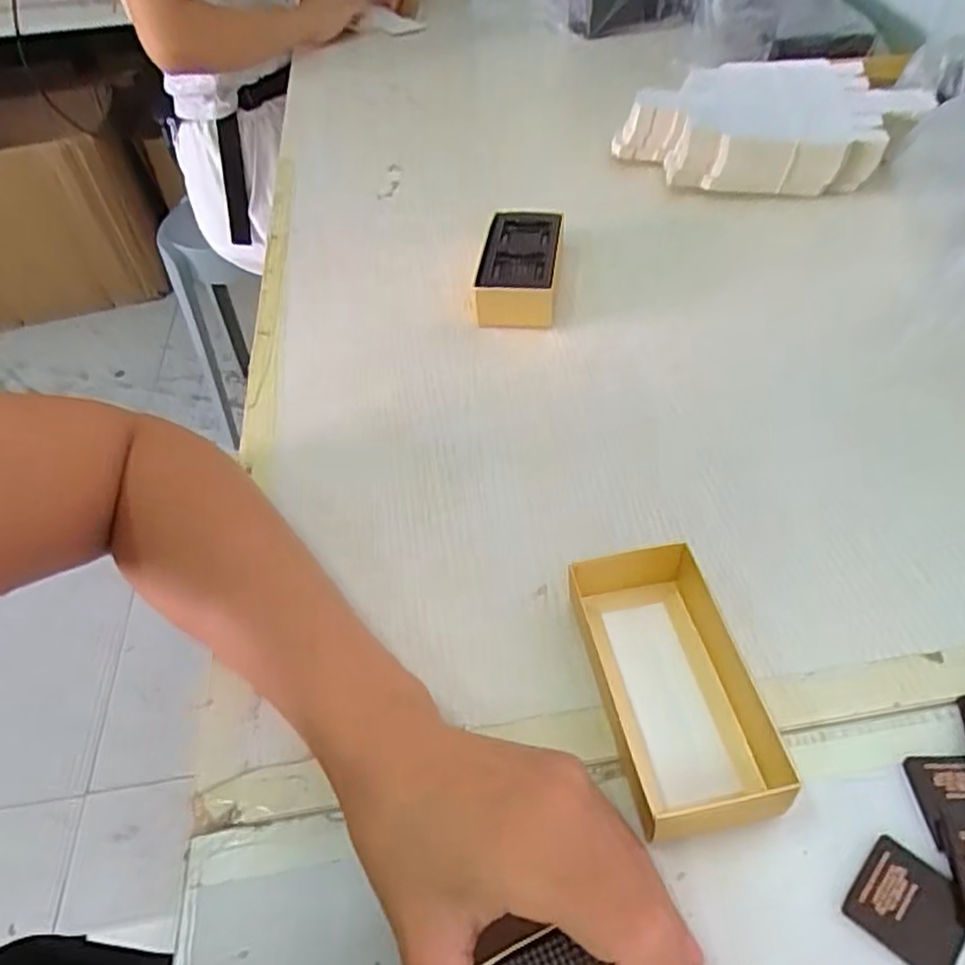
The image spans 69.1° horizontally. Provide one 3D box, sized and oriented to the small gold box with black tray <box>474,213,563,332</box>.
[{"bbox_3d":[0.028,-0.163,0.519,0.058,0.030,0.111,2,48,8],"label":"small gold box with black tray"}]

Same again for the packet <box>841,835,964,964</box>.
[{"bbox_3d":[0.150,0.148,0.245,0.034,0.004,0.034,33,58,30],"label":"packet"}]

